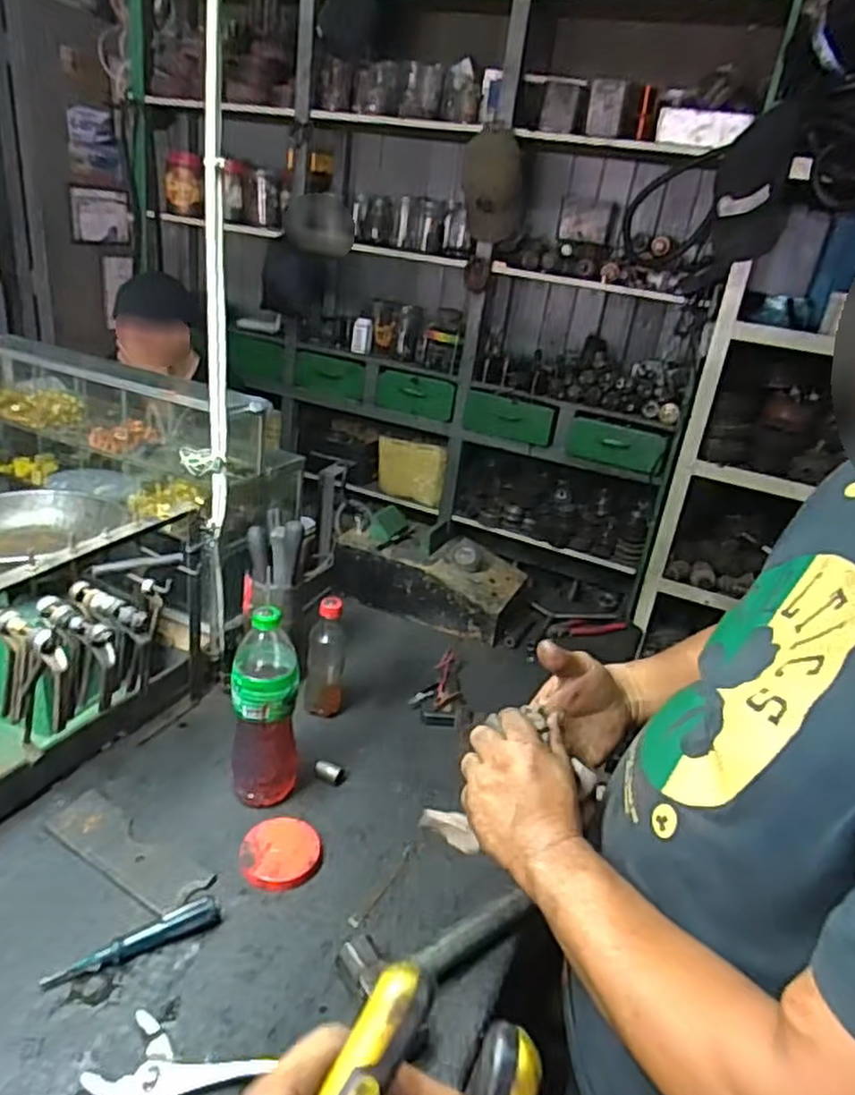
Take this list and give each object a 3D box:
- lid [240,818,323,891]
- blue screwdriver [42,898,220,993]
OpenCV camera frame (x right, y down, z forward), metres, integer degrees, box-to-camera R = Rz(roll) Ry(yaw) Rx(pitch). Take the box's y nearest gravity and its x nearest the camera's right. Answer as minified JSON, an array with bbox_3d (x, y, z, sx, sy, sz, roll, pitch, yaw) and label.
[{"bbox_3d":[-0.170,0.352,0.825,0.087,0.014,0.097,5,24,-7],"label":"lid"},{"bbox_3d":[-0.293,0.394,0.709,0.163,0.027,0.023,-7,28,-29],"label":"blue screwdriver"}]

